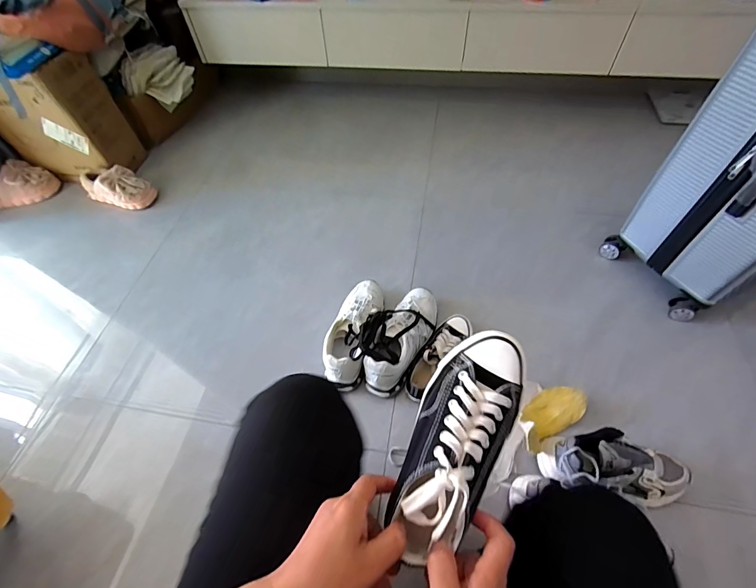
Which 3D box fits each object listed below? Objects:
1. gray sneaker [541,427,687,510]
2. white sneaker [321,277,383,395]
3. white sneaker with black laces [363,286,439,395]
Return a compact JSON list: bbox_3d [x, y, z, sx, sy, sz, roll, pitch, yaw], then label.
[{"bbox_3d":[0.452,0.328,0.700,0.262,0.097,0.107,10,56,10],"label":"gray sneaker"},{"bbox_3d":[-0.056,0.079,0.877,0.095,0.116,0.283,10,56,10],"label":"white sneaker"},{"bbox_3d":[0.063,0.090,0.848,0.102,0.091,0.283,19,58,15],"label":"white sneaker with black laces"}]

